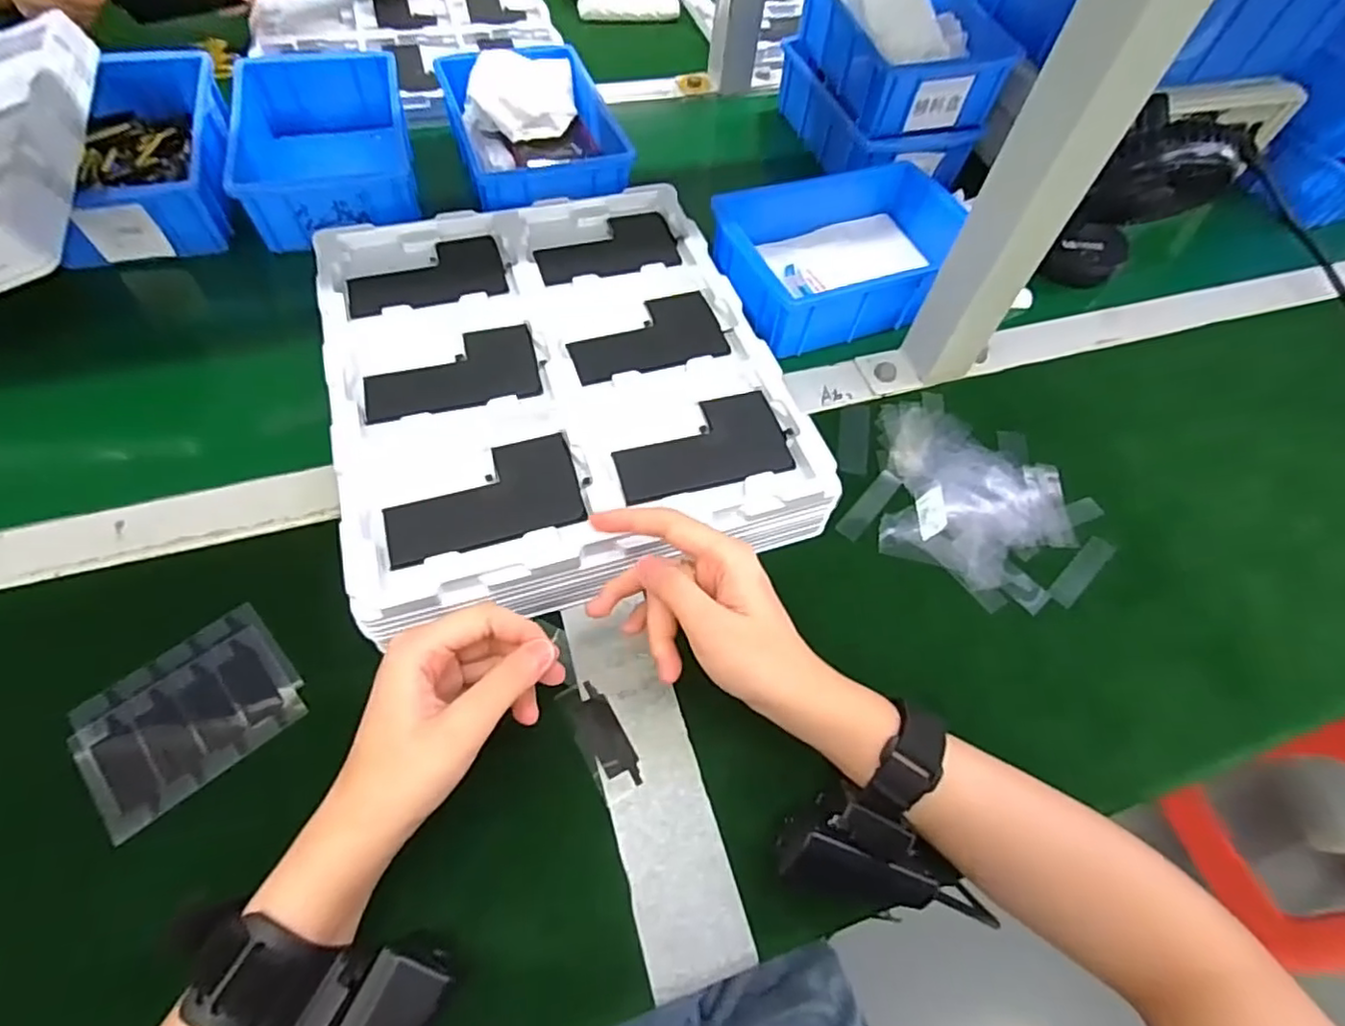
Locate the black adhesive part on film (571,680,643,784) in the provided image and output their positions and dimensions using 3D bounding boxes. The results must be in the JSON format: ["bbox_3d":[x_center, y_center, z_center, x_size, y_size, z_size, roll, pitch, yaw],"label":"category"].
[{"bbox_3d":[-0.035,0.118,0.342,0.020,0.004,0.060,-26,64,-20],"label":"black adhesive part on film"}]

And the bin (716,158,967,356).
[{"bbox_3d":[0.142,-0.202,0.513,0.197,0.054,0.129,-18,62,-16],"label":"bin"}]

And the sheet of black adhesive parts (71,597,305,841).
[{"bbox_3d":[-0.250,0.104,0.332,0.097,0.008,0.075,-38,71,-26],"label":"sheet of black adhesive parts"}]

